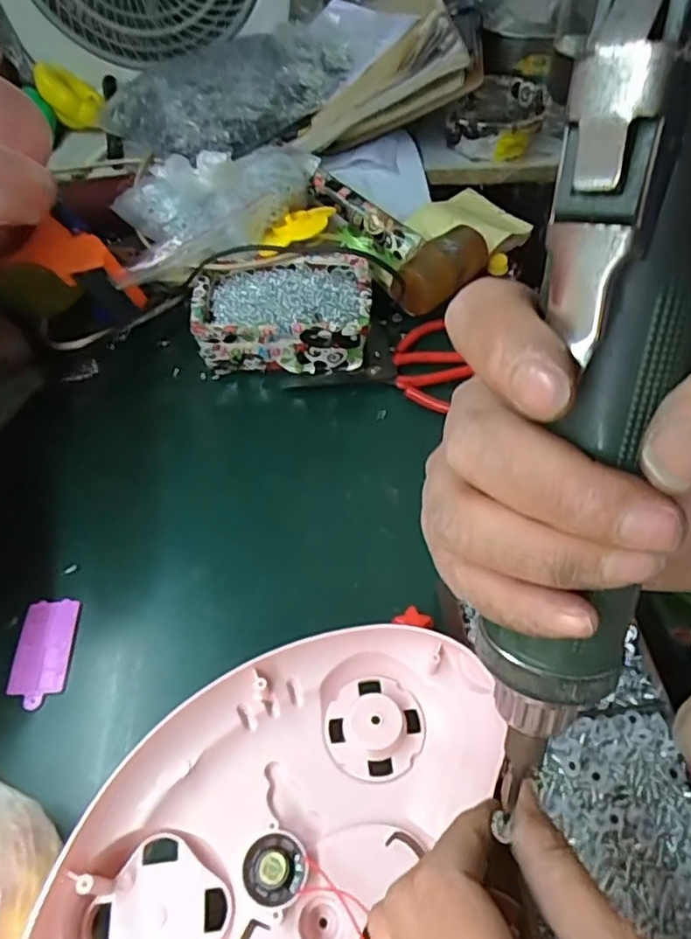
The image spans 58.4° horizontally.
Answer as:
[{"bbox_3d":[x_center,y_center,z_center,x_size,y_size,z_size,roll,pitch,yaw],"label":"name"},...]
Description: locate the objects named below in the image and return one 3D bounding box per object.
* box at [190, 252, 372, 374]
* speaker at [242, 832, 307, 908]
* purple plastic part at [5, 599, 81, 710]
[{"bbox_3d":[-0.053,-0.136,0.542,0.144,0.064,0.092,-1,54,2],"label":"box"},{"bbox_3d":[-0.033,0.183,0.283,0.028,0.007,0.028,17,59,11],"label":"speaker"},{"bbox_3d":[-0.196,0.118,0.401,0.034,0.004,0.068,-2,54,1],"label":"purple plastic part"}]

